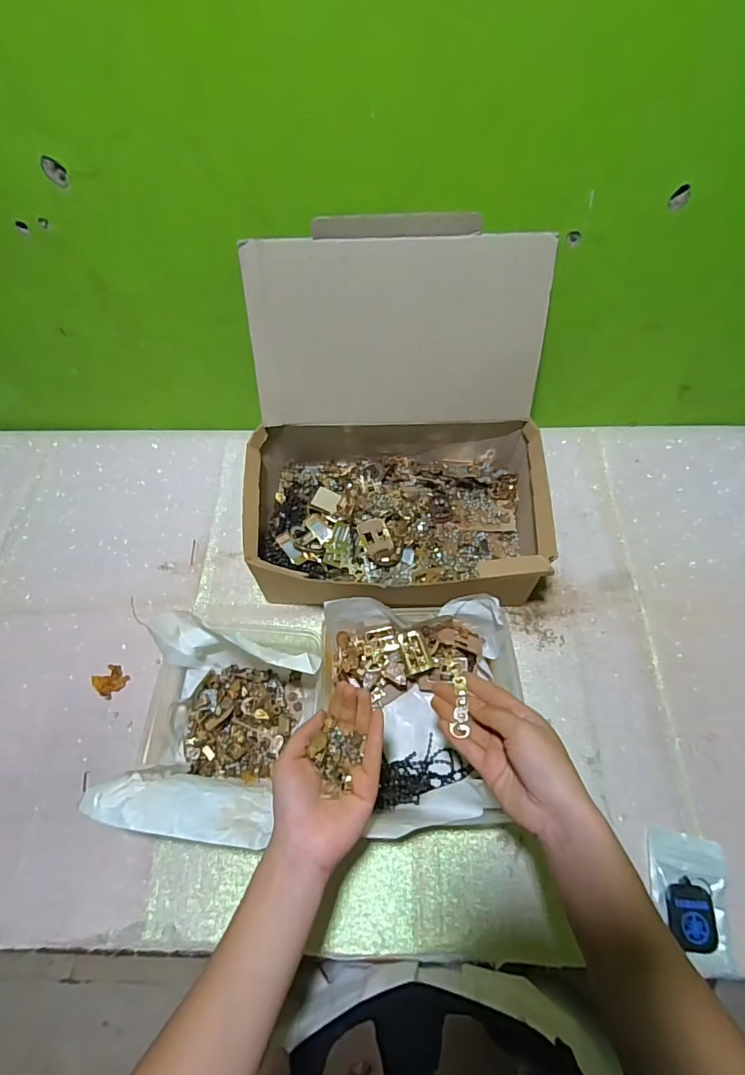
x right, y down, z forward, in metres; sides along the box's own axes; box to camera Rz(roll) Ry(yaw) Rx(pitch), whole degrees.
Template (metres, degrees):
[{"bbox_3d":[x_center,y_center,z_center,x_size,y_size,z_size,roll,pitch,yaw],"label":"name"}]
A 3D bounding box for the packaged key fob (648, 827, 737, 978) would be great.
[{"bbox_3d":[0.288,0.328,0.446,0.065,0.011,0.100,10,63,8],"label":"packaged key fob"}]

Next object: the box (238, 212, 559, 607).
[{"bbox_3d":[0.025,-0.097,0.527,0.325,0.287,0.300,-1,62,2],"label":"box"}]

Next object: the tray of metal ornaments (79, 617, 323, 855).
[{"bbox_3d":[-0.146,0.183,0.489,0.161,0.101,0.191,5,63,5],"label":"tray of metal ornaments"}]

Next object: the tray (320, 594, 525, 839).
[{"bbox_3d":[0.048,0.177,0.496,0.197,0.078,0.213,-1,62,2],"label":"tray"}]

